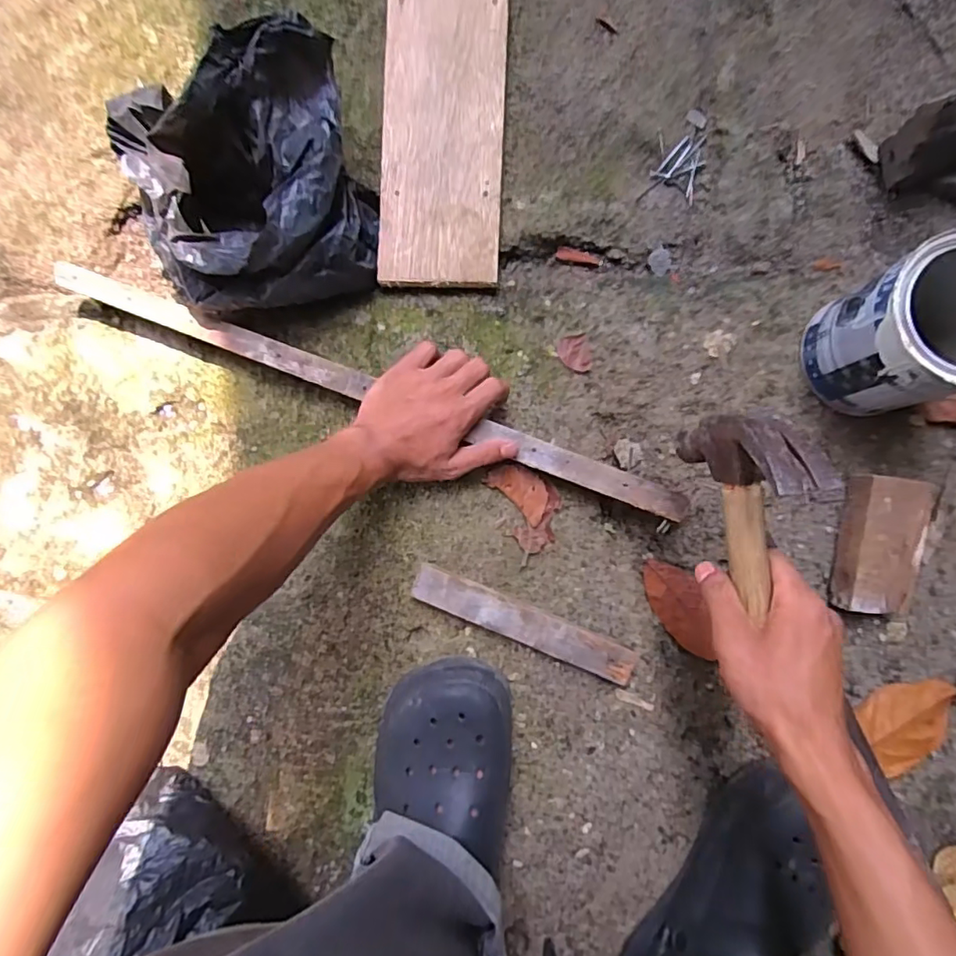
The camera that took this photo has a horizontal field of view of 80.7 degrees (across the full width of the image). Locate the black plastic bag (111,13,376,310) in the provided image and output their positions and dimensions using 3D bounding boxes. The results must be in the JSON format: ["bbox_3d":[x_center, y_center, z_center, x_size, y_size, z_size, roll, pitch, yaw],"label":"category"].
[{"bbox_3d":[-0.183,-0.246,0.474,0.160,0.117,0.186,-10,89,2],"label":"black plastic bag"}]

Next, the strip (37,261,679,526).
[{"bbox_3d":[-0.099,-0.079,0.501,0.593,0.019,0.024,21,90,3],"label":"strip"}]

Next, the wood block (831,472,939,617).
[{"bbox_3d":[0.351,0.059,0.488,0.054,0.043,0.114,9,90,2],"label":"wood block"}]

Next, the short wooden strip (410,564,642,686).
[{"bbox_3d":[0.042,0.130,0.508,0.205,0.023,0.031,23,90,2],"label":"short wooden strip"}]

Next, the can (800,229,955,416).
[{"bbox_3d":[0.341,-0.115,0.445,0.109,0.131,0.103,0,89,2],"label":"can"}]

